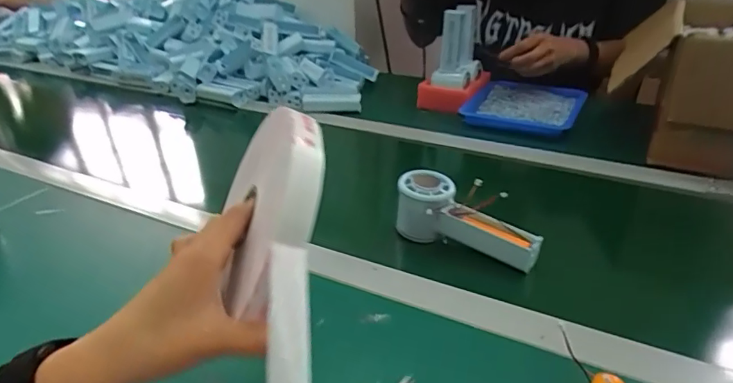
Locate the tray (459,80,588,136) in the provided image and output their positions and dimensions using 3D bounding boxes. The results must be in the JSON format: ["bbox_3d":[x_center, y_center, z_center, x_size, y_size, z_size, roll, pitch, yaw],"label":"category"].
[{"bbox_3d":[0.269,-0.146,0.857,0.176,0.033,0.210,16,32,24],"label":"tray"}]

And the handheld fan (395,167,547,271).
[{"bbox_3d":[0.100,0.038,0.513,0.150,0.063,0.048,26,37,20],"label":"handheld fan"}]

